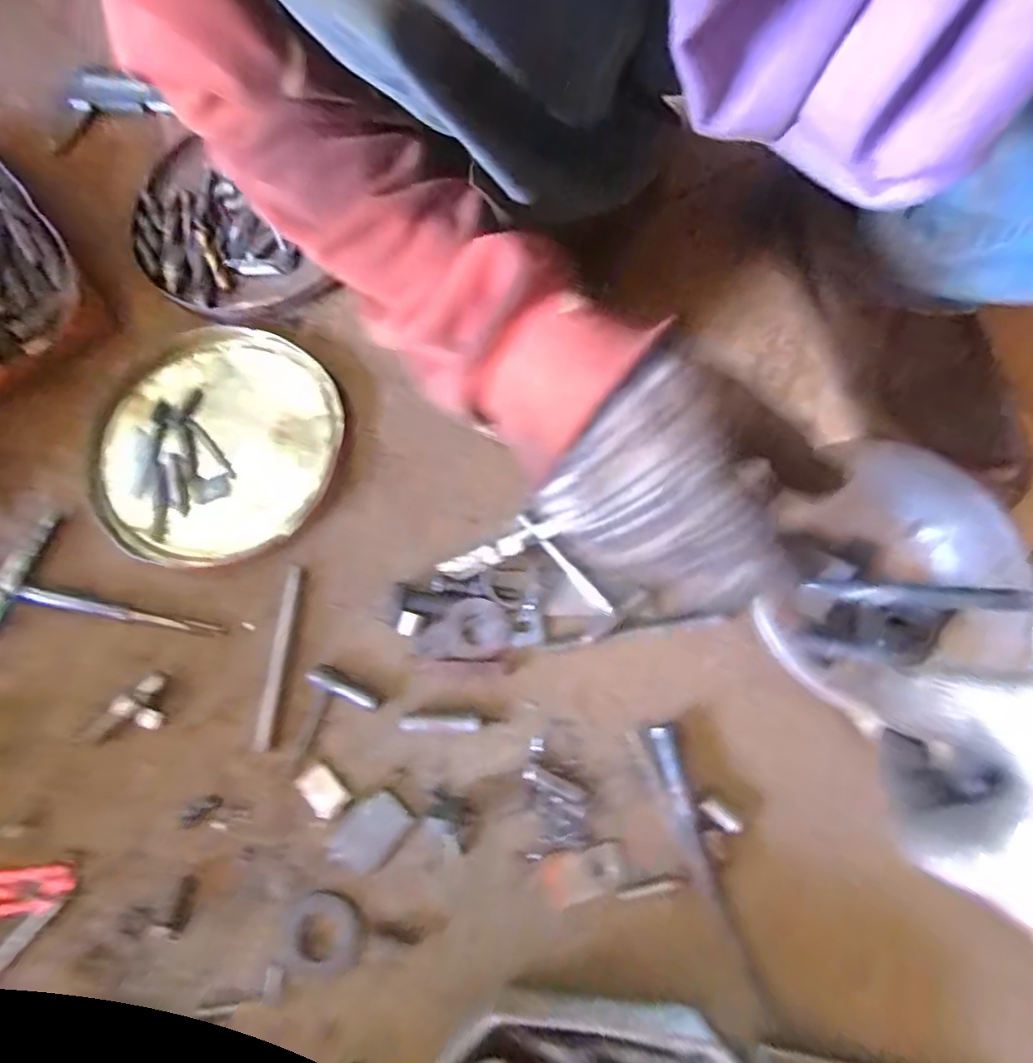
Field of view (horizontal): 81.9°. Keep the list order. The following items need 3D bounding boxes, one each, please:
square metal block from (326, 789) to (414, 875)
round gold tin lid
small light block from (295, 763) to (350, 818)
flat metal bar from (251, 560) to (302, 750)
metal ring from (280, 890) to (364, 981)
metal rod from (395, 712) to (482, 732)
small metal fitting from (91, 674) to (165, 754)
[{"bbox_3d":[-0.091,0.188,0.370,0.033,0.004,0.048,38,74,9],"label":"square metal block"},{"bbox_3d":[-0.227,-0.067,0.452,0.185,0.018,0.190,1,72,-3],"label":"round gold tin lid"},{"bbox_3d":[-0.127,0.168,0.387,0.022,0.004,0.032,-39,78,-14],"label":"small light block"},{"bbox_3d":[-0.164,0.085,0.409,0.012,0.009,0.122,5,71,-1],"label":"flat metal bar"},{"bbox_3d":[-0.118,0.249,0.367,0.047,0.008,0.046,1,72,-3],"label":"metal ring"},{"bbox_3d":[-0.051,0.126,0.392,0.052,0.013,0.012,0,72,-3],"label":"metal rod"},{"bbox_3d":[-0.249,0.113,0.393,0.028,0.015,0.035,-5,72,-5],"label":"small metal fitting"}]

